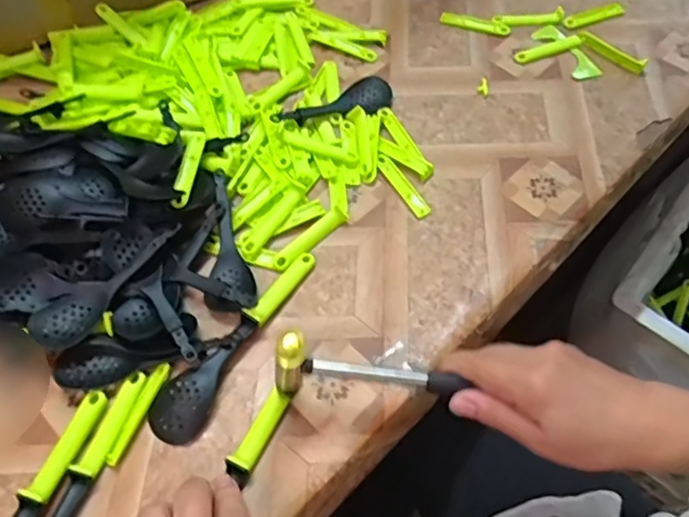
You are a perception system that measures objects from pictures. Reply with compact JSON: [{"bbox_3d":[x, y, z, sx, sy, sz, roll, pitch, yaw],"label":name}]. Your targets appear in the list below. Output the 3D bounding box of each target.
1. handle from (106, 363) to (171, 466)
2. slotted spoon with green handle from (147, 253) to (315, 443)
[{"bbox_3d":[-0.144,0.106,0.406,0.010,0.006,0.074,19,60,9],"label":"handle"},{"bbox_3d":[-0.076,0.058,0.432,0.038,0.017,0.172,33,63,16],"label":"slotted spoon with green handle"}]

